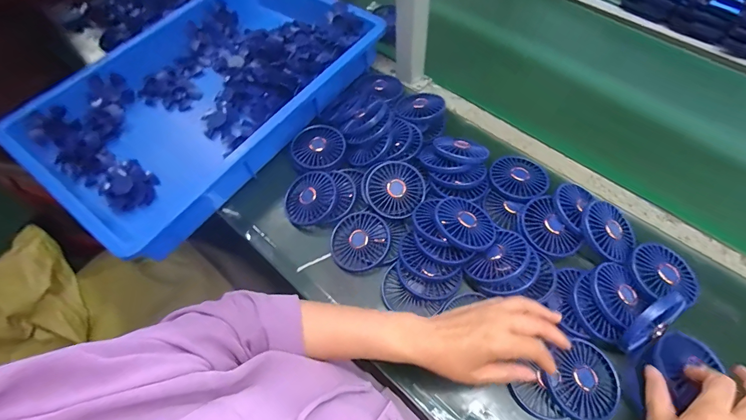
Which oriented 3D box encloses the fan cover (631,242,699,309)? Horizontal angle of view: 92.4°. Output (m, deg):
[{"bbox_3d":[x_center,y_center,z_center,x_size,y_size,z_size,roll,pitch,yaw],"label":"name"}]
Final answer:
[{"bbox_3d":[0.375,0.081,0.462,0.082,0.016,0.076,13,61,10],"label":"fan cover"}]

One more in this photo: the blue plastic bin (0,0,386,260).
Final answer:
[{"bbox_3d":[-0.310,-0.218,0.666,0.421,0.102,0.566,33,66,19],"label":"blue plastic bin"}]

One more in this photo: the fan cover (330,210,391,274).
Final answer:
[{"bbox_3d":[-0.018,0.045,0.519,0.084,0.022,0.087,4,60,5],"label":"fan cover"}]

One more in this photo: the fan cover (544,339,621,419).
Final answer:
[{"bbox_3d":[0.243,0.199,0.411,0.082,0.018,0.076,-28,62,-13],"label":"fan cover"}]

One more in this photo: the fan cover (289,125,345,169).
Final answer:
[{"bbox_3d":[-0.091,-0.104,0.586,0.084,0.024,0.082,-25,62,-12],"label":"fan cover"}]

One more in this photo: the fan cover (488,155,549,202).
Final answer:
[{"bbox_3d":[0.227,-0.051,0.554,0.082,0.013,0.085,33,66,19],"label":"fan cover"}]

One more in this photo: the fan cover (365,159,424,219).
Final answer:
[{"bbox_3d":[0.034,-0.033,0.538,0.090,0.022,0.081,-5,81,-3],"label":"fan cover"}]

